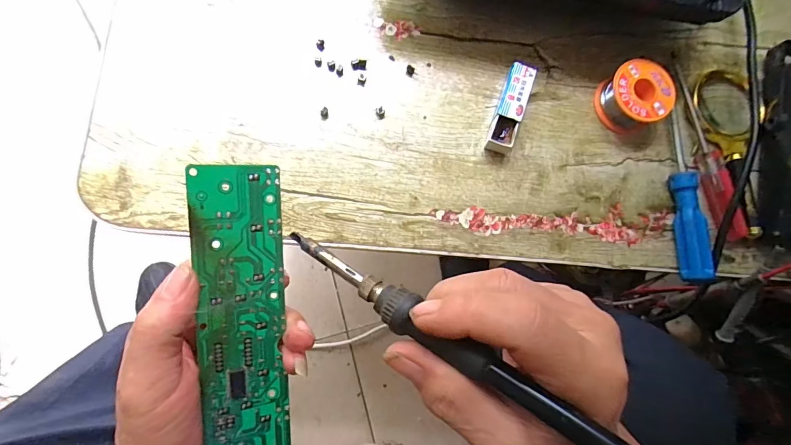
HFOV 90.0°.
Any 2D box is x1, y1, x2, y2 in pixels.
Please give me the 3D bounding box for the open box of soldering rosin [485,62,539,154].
[{"bbox_3d":[0.096,-0.095,0.330,0.022,0.022,0.074,17,82,-6],"label":"open box of soldering rosin"}]

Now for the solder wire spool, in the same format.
[{"bbox_3d":[0.205,-0.109,0.339,0.050,0.031,0.051,1,84,-8],"label":"solder wire spool"}]

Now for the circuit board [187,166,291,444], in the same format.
[{"bbox_3d":[-0.085,0.072,0.223,0.045,0.004,0.202,-4,97,-26],"label":"circuit board"}]

